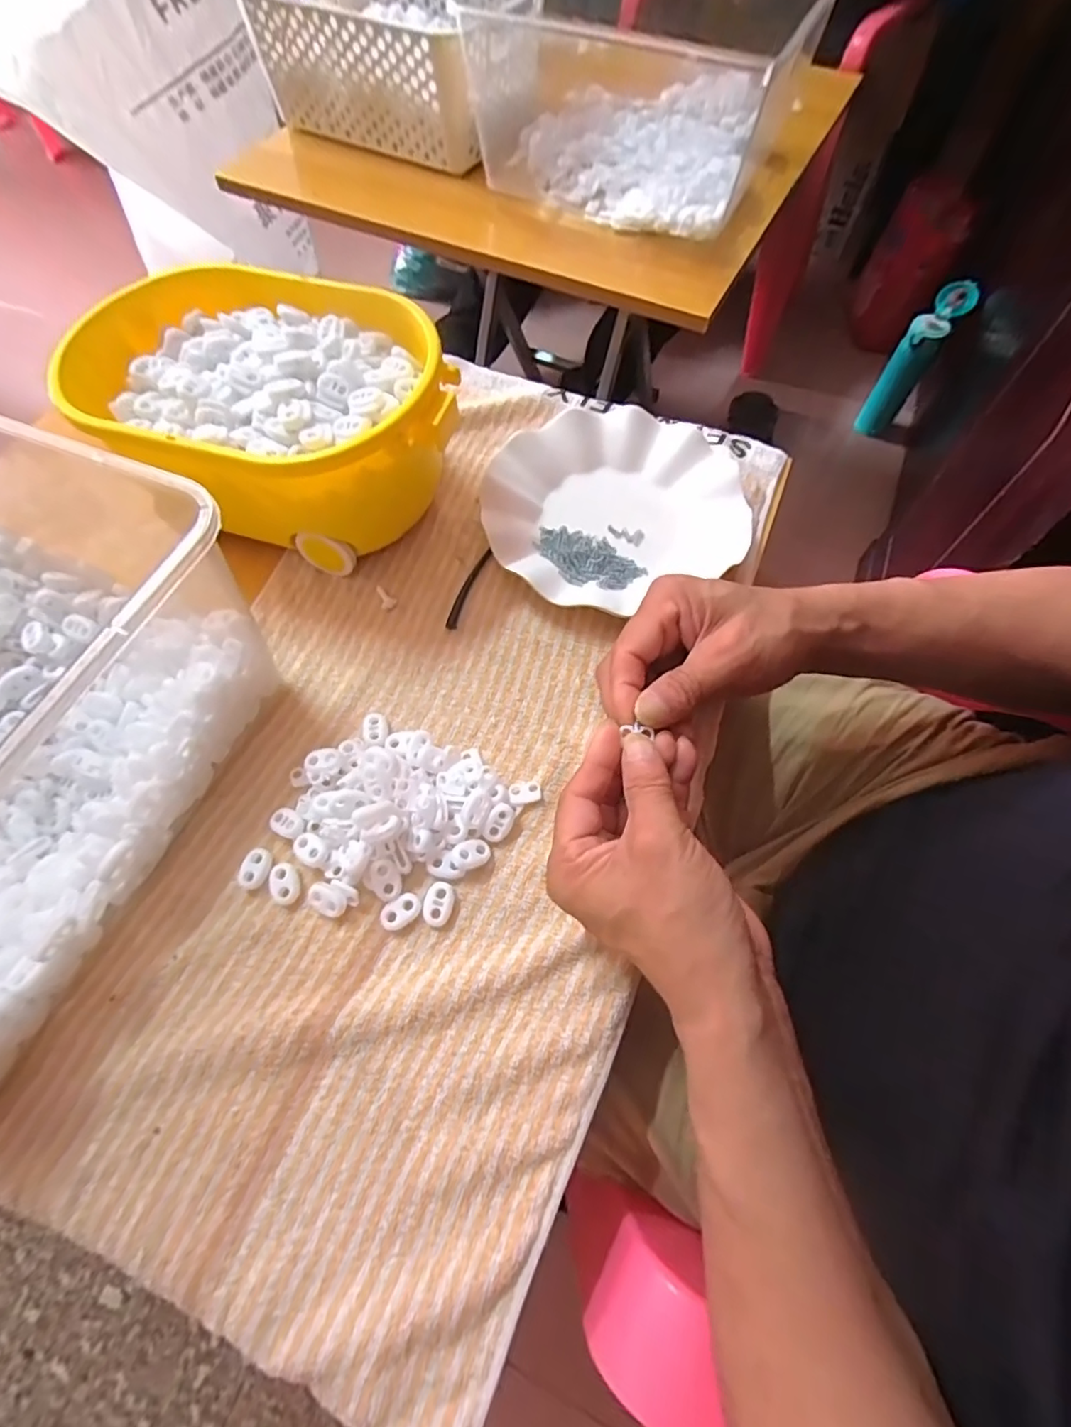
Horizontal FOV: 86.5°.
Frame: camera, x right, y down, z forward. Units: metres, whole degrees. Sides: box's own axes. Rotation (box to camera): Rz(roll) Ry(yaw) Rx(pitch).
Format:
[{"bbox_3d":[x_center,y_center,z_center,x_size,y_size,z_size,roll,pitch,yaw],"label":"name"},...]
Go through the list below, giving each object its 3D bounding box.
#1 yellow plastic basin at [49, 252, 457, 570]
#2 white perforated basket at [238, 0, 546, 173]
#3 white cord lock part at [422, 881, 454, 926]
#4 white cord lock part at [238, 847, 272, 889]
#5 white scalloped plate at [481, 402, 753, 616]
[{"bbox_3d":[-0.175,-0.197,0.392,0.262,0.109,0.163,13,66,7],"label":"yellow plastic basin"},{"bbox_3d":[-0.151,-0.749,0.641,0.299,0.109,0.208,26,68,13],"label":"white perforated basket"},{"bbox_3d":[-0.052,0.103,0.307,0.015,0.006,0.022,3,65,3],"label":"white cord lock part"},{"bbox_3d":[-0.155,0.086,0.315,0.016,0.005,0.022,12,66,7],"label":"white cord lock part"},{"bbox_3d":[0.054,-0.155,0.412,0.183,0.022,0.176,0,65,1],"label":"white scalloped plate"}]

